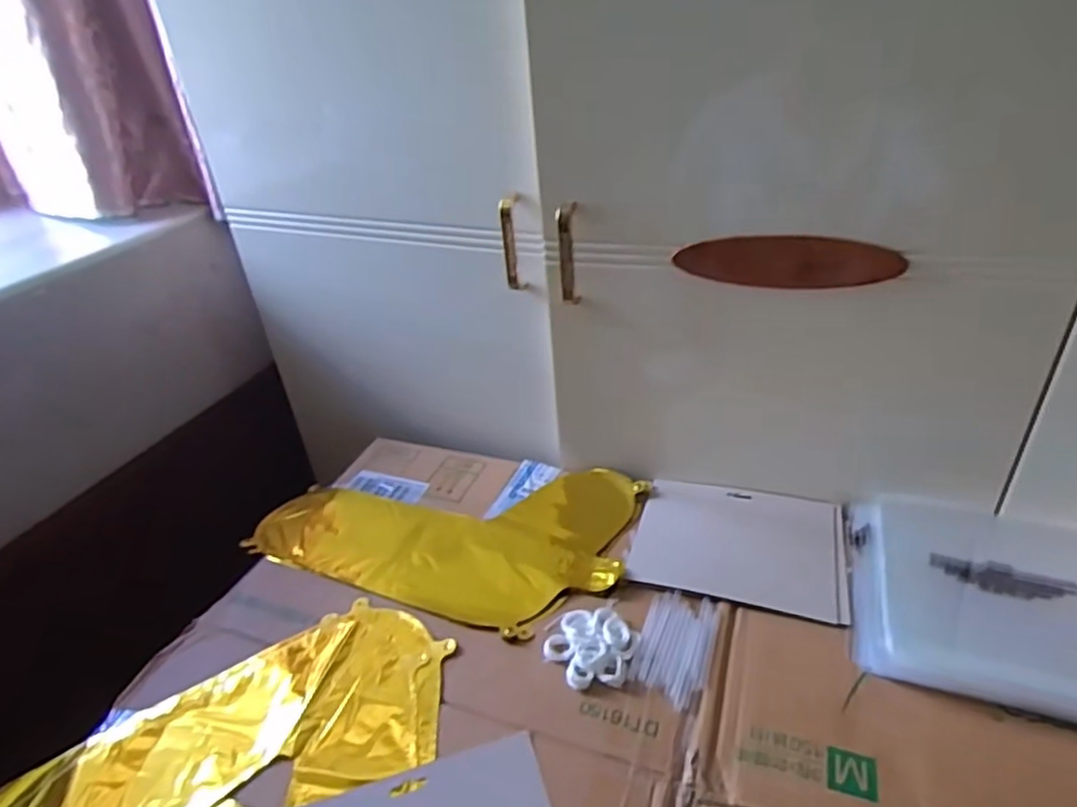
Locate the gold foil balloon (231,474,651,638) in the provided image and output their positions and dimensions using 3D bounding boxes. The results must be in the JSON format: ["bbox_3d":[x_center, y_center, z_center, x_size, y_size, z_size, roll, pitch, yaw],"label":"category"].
[{"bbox_3d":[-0.102,0.131,0.727,0.394,0.020,0.233,8,35,18],"label":"gold foil balloon"}]

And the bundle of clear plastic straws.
[{"bbox_3d":[0.122,0.211,0.581,0.063,0.006,0.111,9,35,20],"label":"bundle of clear plastic straws"}]

